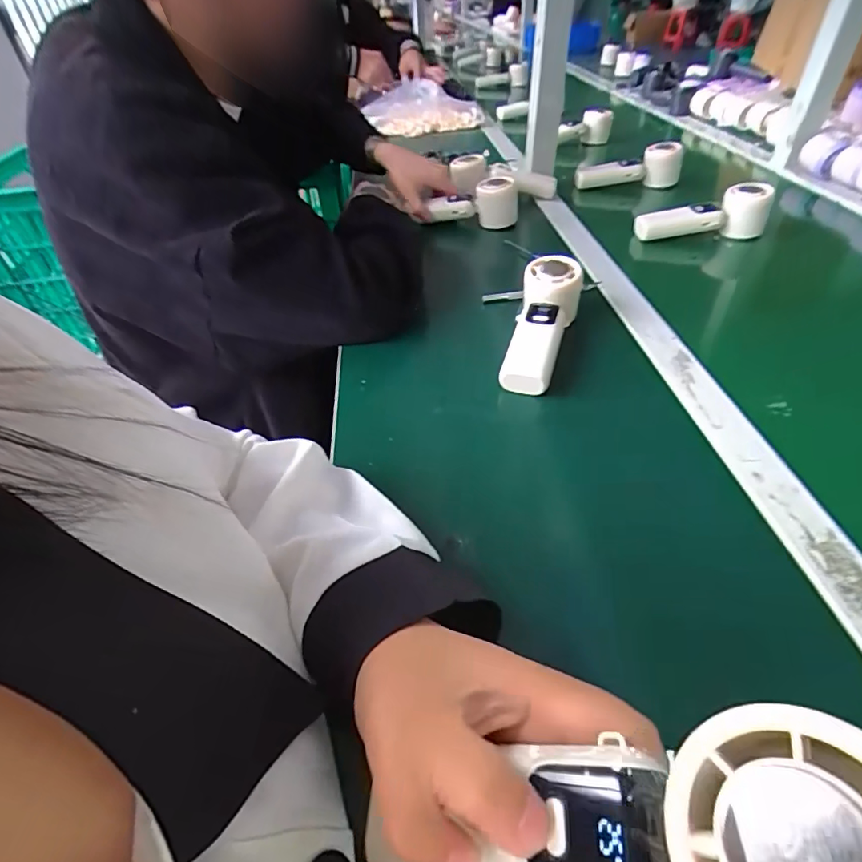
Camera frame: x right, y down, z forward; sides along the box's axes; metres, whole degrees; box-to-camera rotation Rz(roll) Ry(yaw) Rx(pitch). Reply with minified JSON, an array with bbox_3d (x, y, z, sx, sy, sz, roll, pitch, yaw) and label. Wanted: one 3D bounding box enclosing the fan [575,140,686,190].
[{"bbox_3d":[0.328,-0.437,0.831,0.164,0.073,0.055,5,43,6],"label":"fan"}]

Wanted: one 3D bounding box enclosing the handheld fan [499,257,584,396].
[{"bbox_3d":[0.105,-0.102,0.478,0.057,0.043,0.169,13,60,14],"label":"handheld fan"}]

